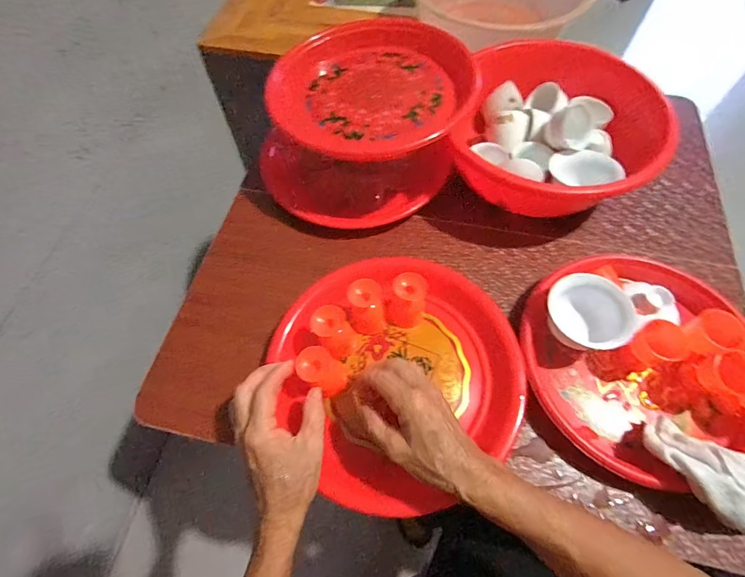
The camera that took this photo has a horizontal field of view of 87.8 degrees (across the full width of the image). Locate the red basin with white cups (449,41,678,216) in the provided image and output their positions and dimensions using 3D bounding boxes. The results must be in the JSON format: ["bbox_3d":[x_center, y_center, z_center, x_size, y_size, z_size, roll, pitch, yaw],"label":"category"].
[{"bbox_3d":[0.239,-0.208,0.516,0.250,0.098,0.232,17,64,9],"label":"red basin with white cups"}]

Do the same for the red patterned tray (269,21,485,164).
[{"bbox_3d":[-0.004,-0.279,0.499,0.248,0.034,0.259,-4,63,-1],"label":"red patterned tray"}]

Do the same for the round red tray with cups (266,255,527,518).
[{"bbox_3d":[0.027,0.081,0.398,0.245,0.063,0.250,0,63,1],"label":"round red tray with cups"}]

